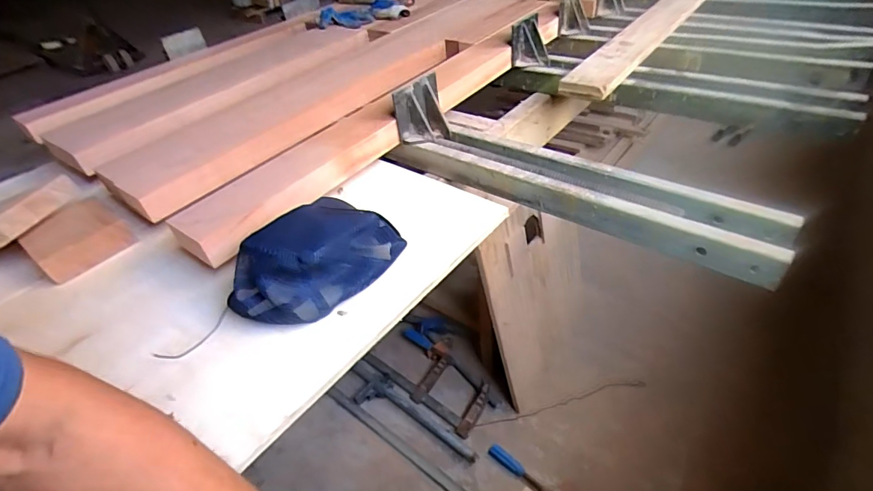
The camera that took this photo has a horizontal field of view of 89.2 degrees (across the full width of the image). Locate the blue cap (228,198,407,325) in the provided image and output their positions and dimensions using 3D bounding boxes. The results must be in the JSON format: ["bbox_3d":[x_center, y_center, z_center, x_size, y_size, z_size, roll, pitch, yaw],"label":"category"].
[{"bbox_3d":[-0.154,0.012,0.562,0.219,0.091,0.111,-30,46,-24],"label":"blue cap"}]

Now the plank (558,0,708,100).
[{"bbox_3d":[0.743,-0.722,1.238,0.108,0.035,1.491,32,55,24],"label":"plank"}]

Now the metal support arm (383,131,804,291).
[{"bbox_3d":[0.174,-0.094,0.685,0.617,0.063,0.126,22,49,29],"label":"metal support arm"}]

